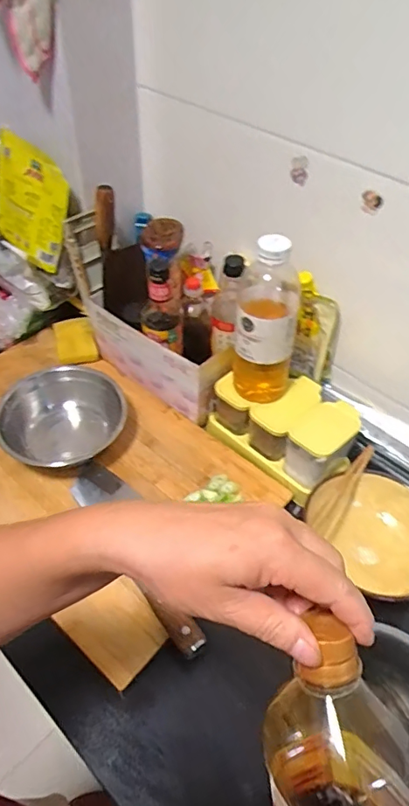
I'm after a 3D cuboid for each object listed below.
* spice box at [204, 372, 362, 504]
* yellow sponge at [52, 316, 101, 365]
[{"bbox_3d":[0.120,0.032,0.775,0.206,0.095,0.128,36,56,26],"label":"spice box"},{"bbox_3d":[-0.233,-0.112,0.909,0.066,0.032,0.103,-16,51,-16],"label":"yellow sponge"}]

